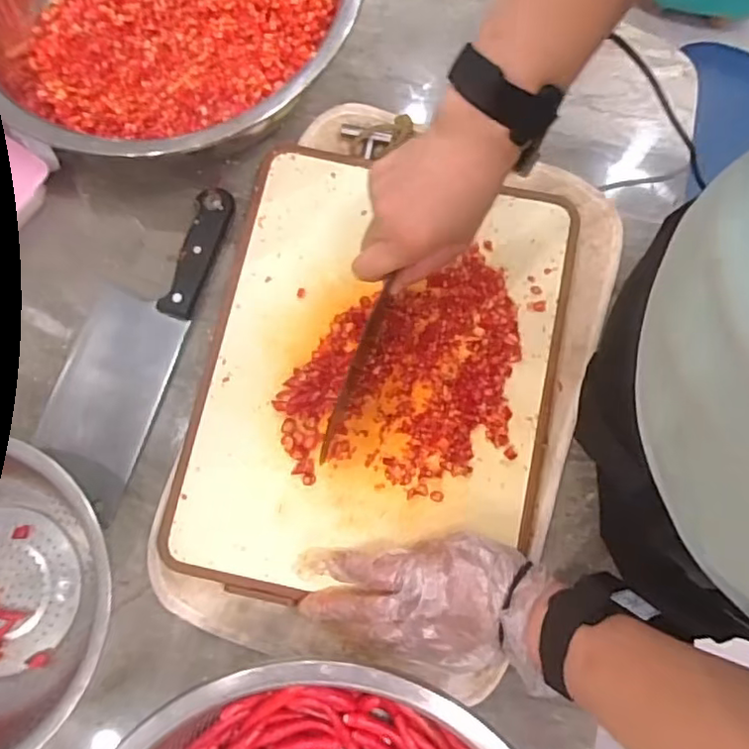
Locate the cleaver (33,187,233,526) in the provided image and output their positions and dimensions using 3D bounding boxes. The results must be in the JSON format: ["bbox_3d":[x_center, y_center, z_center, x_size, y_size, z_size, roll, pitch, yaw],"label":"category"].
[{"bbox_3d":[-0.195,-0.031,0.489,0.079,0.024,0.259,19,79,5],"label":"cleaver"}]

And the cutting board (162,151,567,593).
[{"bbox_3d":[0.002,0.000,0.470,0.263,0.019,0.333,11,79,3],"label":"cutting board"}]

